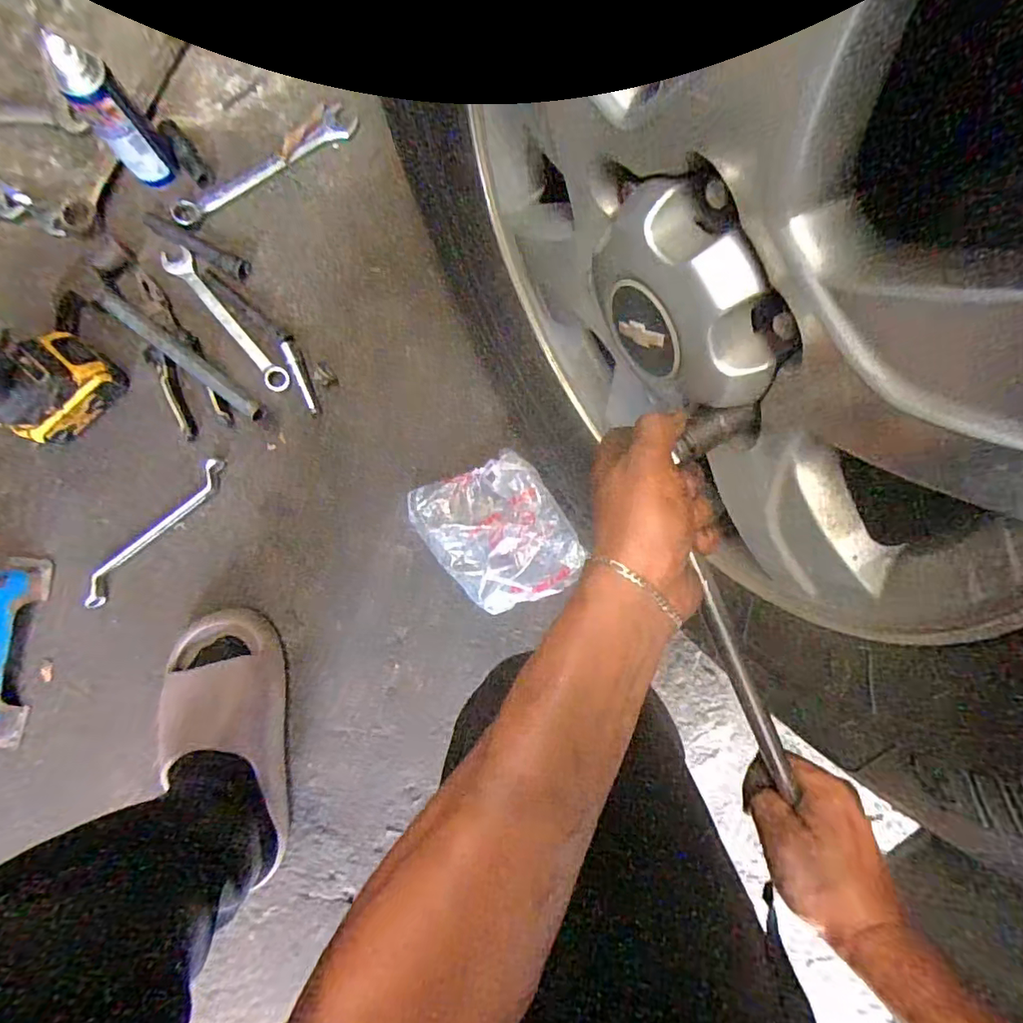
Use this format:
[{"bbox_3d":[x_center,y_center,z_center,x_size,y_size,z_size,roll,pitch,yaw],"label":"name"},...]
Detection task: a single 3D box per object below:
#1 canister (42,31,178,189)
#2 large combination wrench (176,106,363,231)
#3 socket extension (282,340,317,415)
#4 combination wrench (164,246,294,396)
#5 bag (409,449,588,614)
[{"bbox_3d":[-0.432,-0.429,0.588,0.055,0.156,0.057,-35,88,-8],"label":"canister"},{"bbox_3d":[-0.308,-0.430,0.674,0.251,0.012,0.041,-35,88,-8],"label":"large combination wrench"},{"bbox_3d":[-0.249,-0.158,0.636,0.011,0.007,0.091,-23,87,-7],"label":"socket extension"},{"bbox_3d":[-0.344,-0.232,0.652,0.031,0.013,0.219,-40,89,-8],"label":"combination wrench"},{"bbox_3d":[-0.018,0.026,0.643,0.151,0.046,0.184,-33,88,-8],"label":"bag"}]

